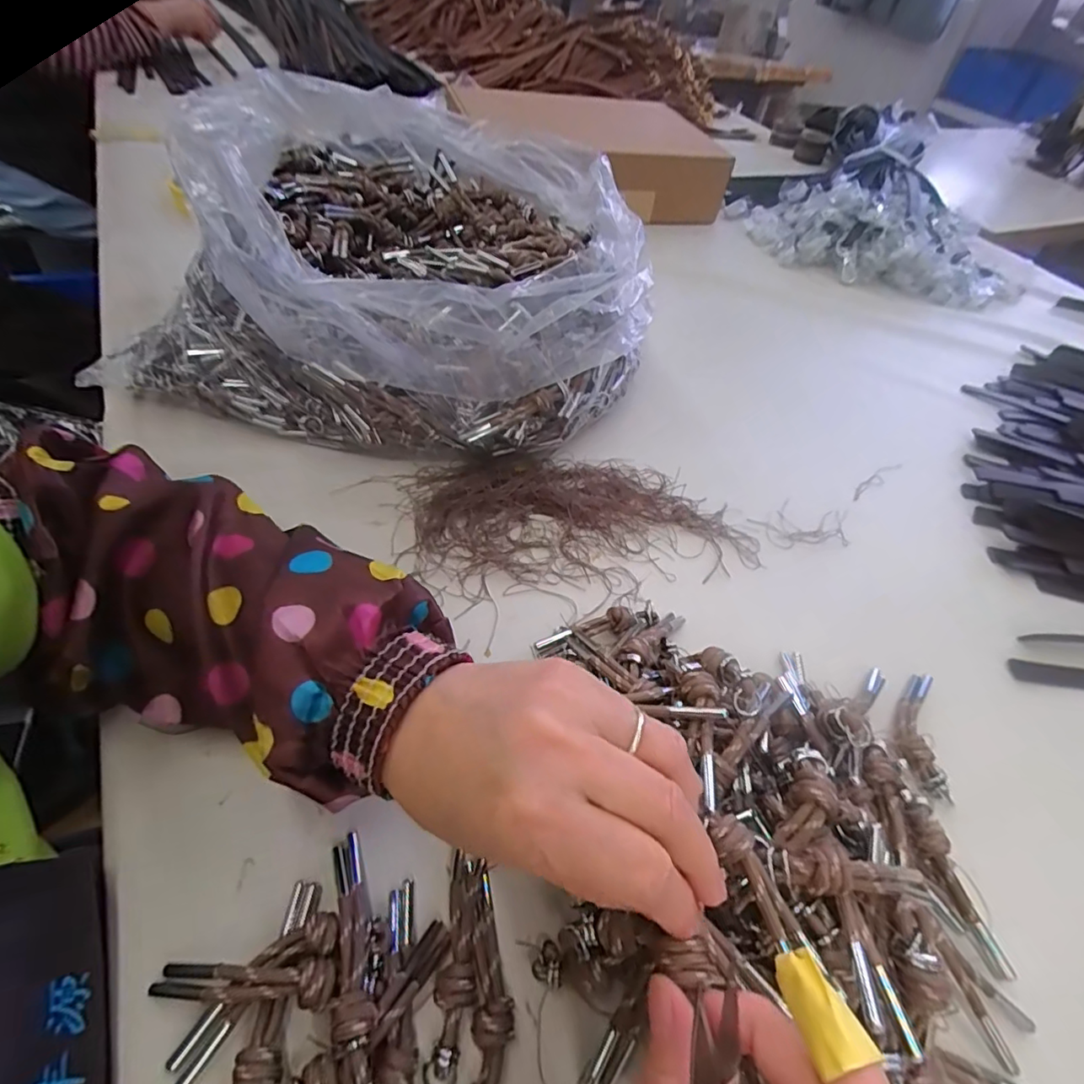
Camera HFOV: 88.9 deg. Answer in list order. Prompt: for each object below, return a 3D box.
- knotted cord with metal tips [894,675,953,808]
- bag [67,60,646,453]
[{"bbox_3d":[0.227,0.110,0.331,0.030,0.014,0.079,15,50,7],"label":"knotted cord with metal tips"},{"bbox_3d":[-0.106,-0.240,0.463,0.390,0.139,0.333,12,50,4],"label":"bag"}]

